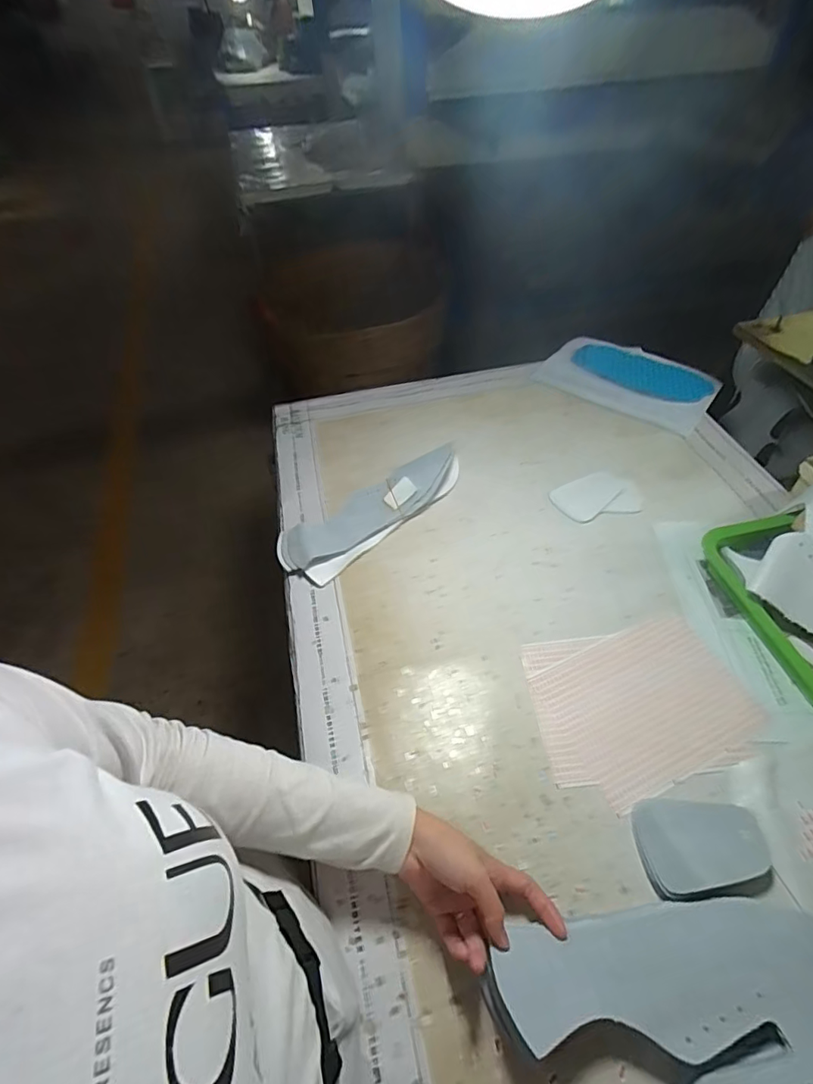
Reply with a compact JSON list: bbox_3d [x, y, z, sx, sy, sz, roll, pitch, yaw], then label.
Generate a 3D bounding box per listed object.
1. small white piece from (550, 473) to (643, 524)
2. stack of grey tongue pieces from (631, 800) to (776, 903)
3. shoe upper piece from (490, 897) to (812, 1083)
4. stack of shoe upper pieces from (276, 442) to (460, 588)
[{"bbox_3d":[0.275,-0.065,0.725,0.118,0.007,0.077,-12,51,-6],"label":"small white piece"},{"bbox_3d":[0.259,0.269,0.438,0.109,0.024,0.072,-4,50,0],"label":"stack of grey tongue pieces"},{"bbox_3d":[0.222,0.362,0.346,0.271,0.038,0.191,-14,51,-8],"label":"shoe upper piece"},{"bbox_3d":[-0.048,-0.054,0.713,0.297,0.043,0.099,-35,57,-23],"label":"stack of shoe upper pieces"}]

